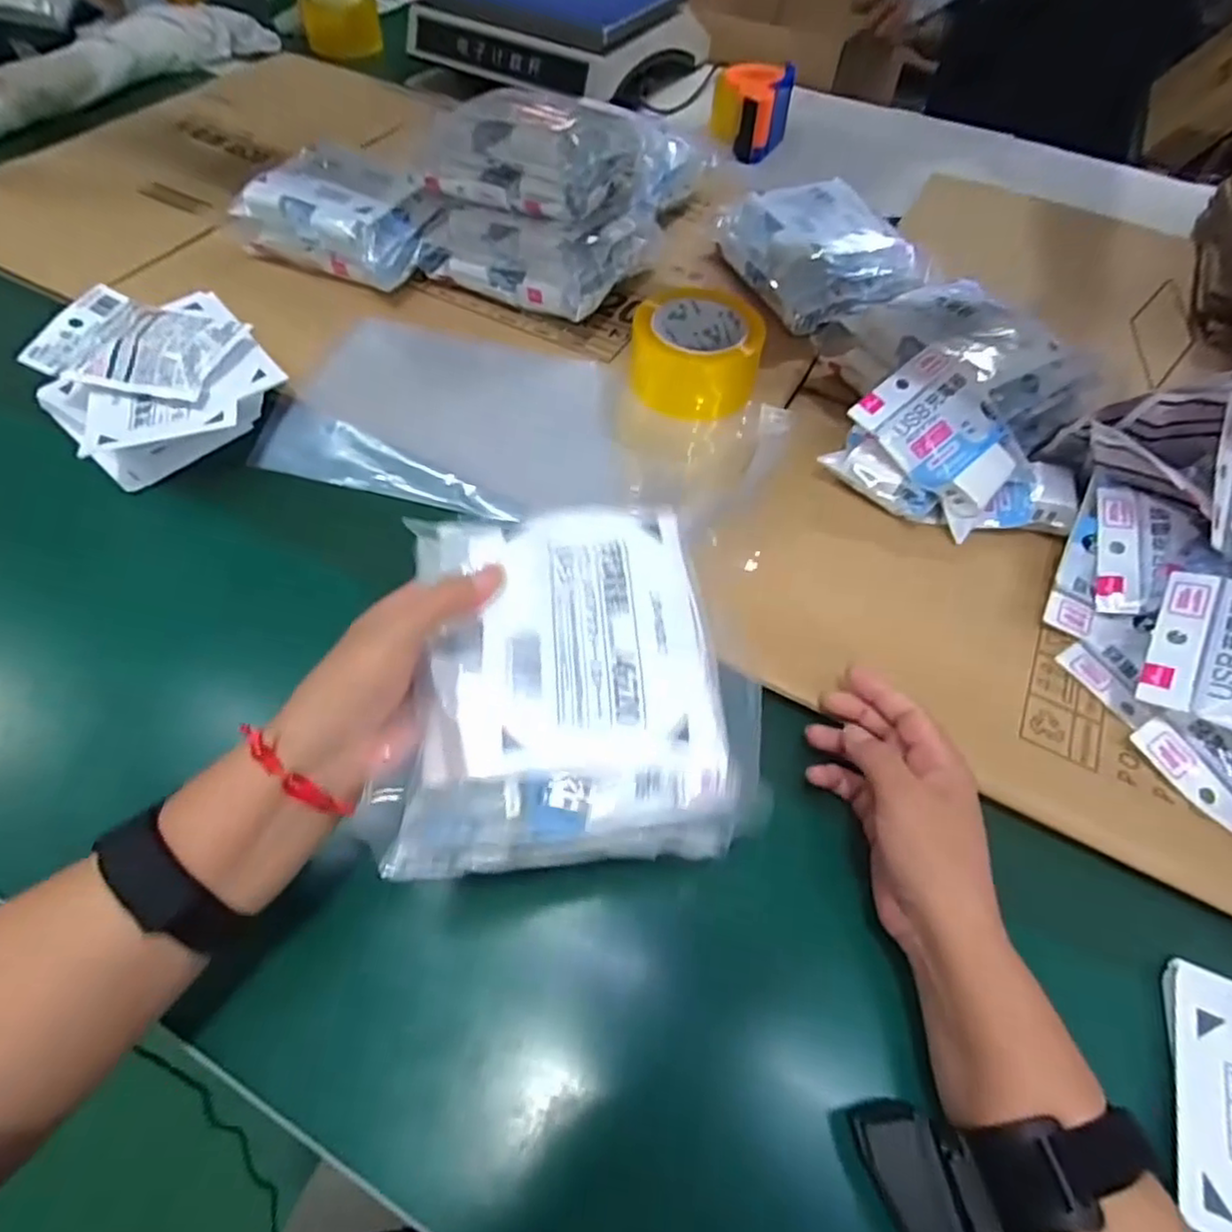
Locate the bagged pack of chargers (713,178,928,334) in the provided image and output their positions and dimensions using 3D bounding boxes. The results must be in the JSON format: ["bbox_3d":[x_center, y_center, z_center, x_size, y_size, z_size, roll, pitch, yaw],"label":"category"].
[{"bbox_3d":[0.200,-0.364,0.656,0.166,0.059,0.168,-12,57,-11],"label":"bagged pack of chargers"}]

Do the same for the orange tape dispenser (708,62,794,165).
[{"bbox_3d":[0.180,-0.674,0.882,0.100,0.087,0.124,7,56,2],"label":"orange tape dispenser"}]

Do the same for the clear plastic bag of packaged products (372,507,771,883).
[{"bbox_3d":[-0.025,0.032,0.334,0.175,0.057,0.168,-3,59,-4],"label":"clear plastic bag of packaged products"}]

